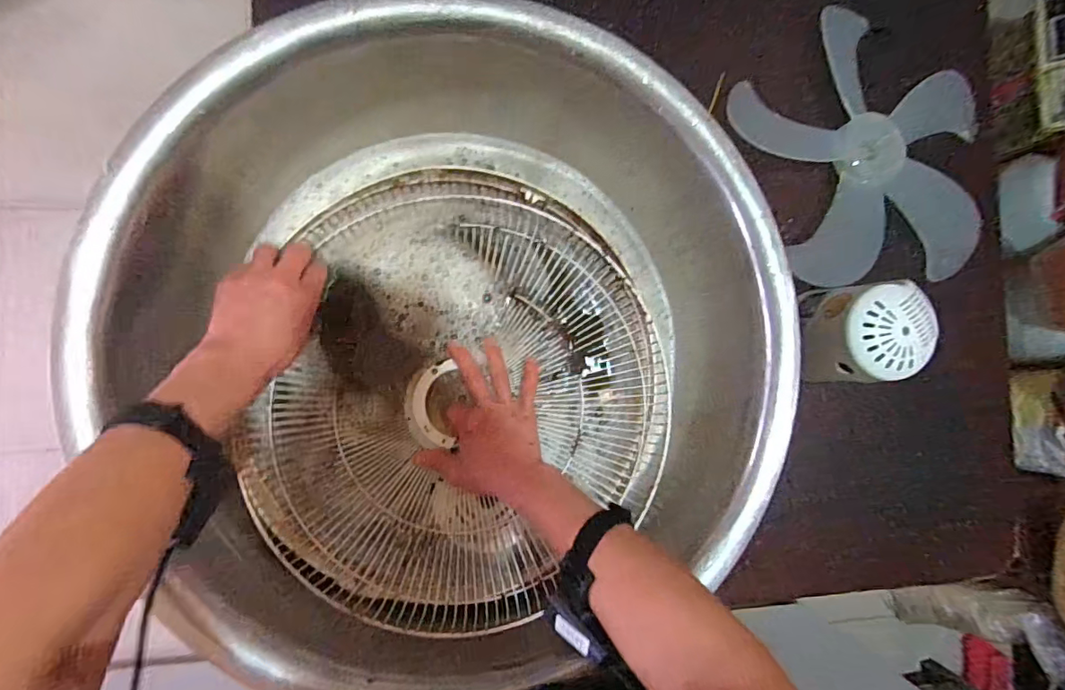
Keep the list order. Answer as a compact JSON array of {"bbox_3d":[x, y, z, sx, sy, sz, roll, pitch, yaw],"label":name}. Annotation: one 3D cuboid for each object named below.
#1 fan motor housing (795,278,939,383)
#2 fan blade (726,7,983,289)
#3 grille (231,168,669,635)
[{"bbox_3d":[0.381,-0.014,0.592,0.082,0.113,0.108,-5,89,-7],"label":"fan motor housing"},{"bbox_3d":[0.445,-0.248,0.667,0.303,0.057,0.356,-29,92,-7],"label":"fan blade"},{"bbox_3d":[-0.076,0.047,0.546,0.430,0.088,0.453,22,86,-6],"label":"grille"}]

